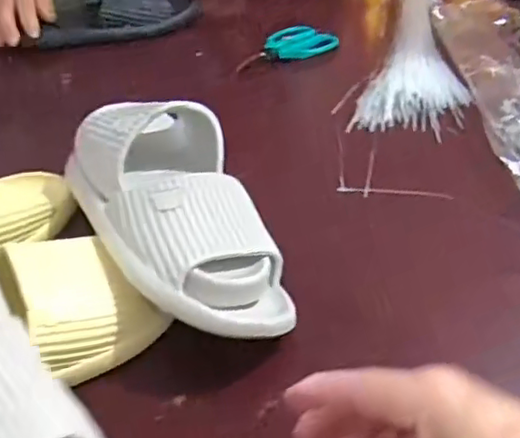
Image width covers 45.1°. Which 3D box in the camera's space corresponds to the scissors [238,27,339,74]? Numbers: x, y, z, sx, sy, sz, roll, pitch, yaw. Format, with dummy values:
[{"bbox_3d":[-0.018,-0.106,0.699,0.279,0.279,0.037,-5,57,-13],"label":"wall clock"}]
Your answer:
[{"bbox_3d":[0.029,-0.218,0.792,0.142,0.015,0.062,-24,49,-21],"label":"scissors"}]

